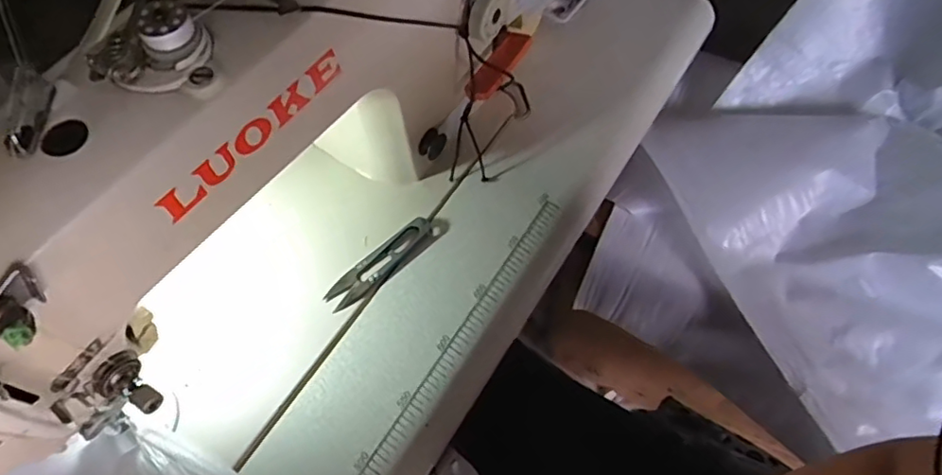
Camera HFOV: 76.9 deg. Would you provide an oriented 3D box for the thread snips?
[{"bbox_3d":[-0.073,0.020,0.481,0.024,0.004,0.102,40,70,19],"label":"thread snips"}]

